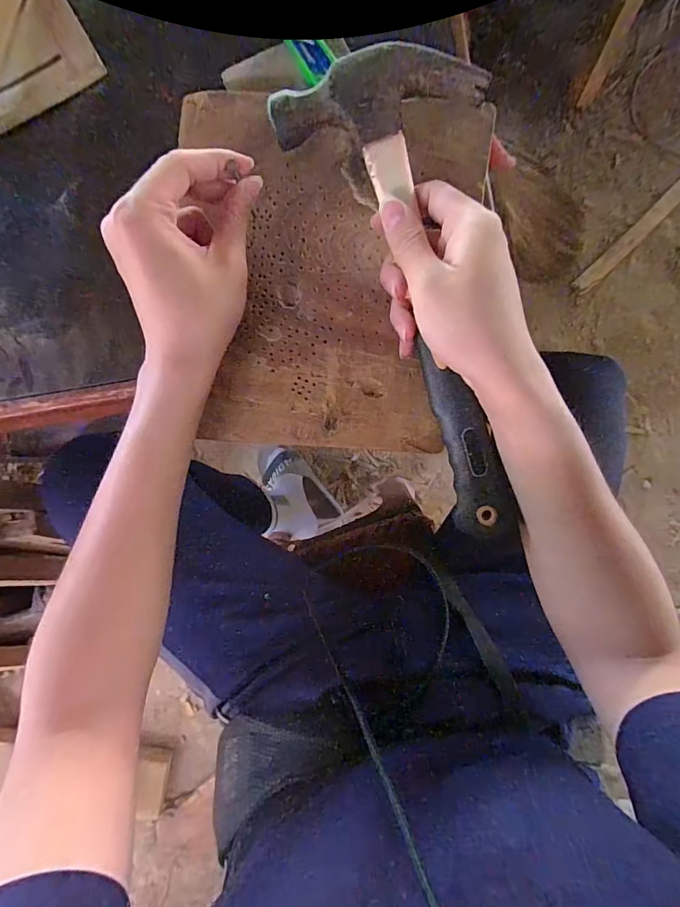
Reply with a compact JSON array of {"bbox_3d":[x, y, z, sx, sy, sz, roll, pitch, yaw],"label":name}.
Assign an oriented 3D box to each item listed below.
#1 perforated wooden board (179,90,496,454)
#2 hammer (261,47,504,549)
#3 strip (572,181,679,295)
[{"bbox_3d":[-0.012,-0.130,0.298,0.206,0.021,0.246,7,91,-3],"label":"perforated wooden board"},{"bbox_3d":[0.051,-0.087,0.278,0.121,0.024,0.314,-13,101,-2],"label":"hammer"},{"bbox_3d":[0.740,-0.549,1.017,0.403,0.012,0.043,-44,90,-1],"label":"strip"}]

